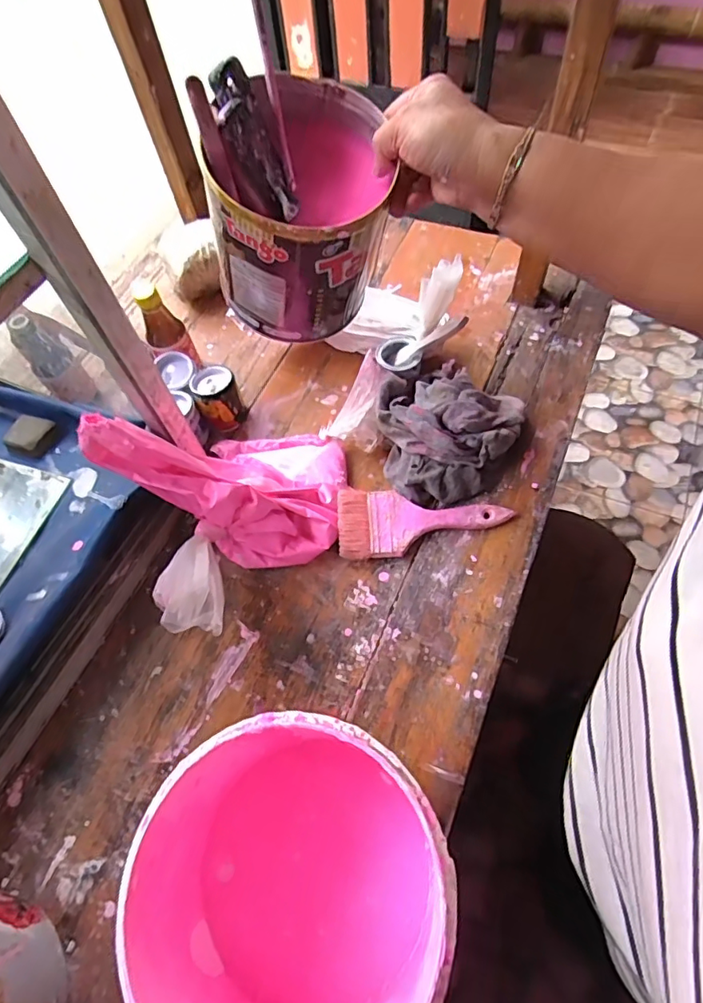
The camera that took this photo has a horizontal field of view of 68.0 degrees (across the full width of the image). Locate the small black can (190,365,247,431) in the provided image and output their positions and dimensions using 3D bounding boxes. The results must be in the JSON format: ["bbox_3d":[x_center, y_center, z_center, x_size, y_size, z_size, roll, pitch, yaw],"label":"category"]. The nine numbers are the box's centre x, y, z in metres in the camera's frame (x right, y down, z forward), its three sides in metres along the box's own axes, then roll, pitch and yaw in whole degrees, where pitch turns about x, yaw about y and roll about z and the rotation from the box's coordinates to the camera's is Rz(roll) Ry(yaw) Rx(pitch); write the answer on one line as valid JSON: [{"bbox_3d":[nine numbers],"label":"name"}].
[{"bbox_3d":[-0.165,-0.128,0.653,0.056,0.064,0.059,-2,62,4],"label":"small black can"}]

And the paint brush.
[{"bbox_3d":[0.078,0.026,0.563,0.182,0.016,0.071,1,62,5],"label":"paint brush"}]

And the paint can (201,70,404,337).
[{"bbox_3d":[-0.049,-0.246,0.457,0.146,0.161,0.146,3,78,-14],"label":"paint can"}]

